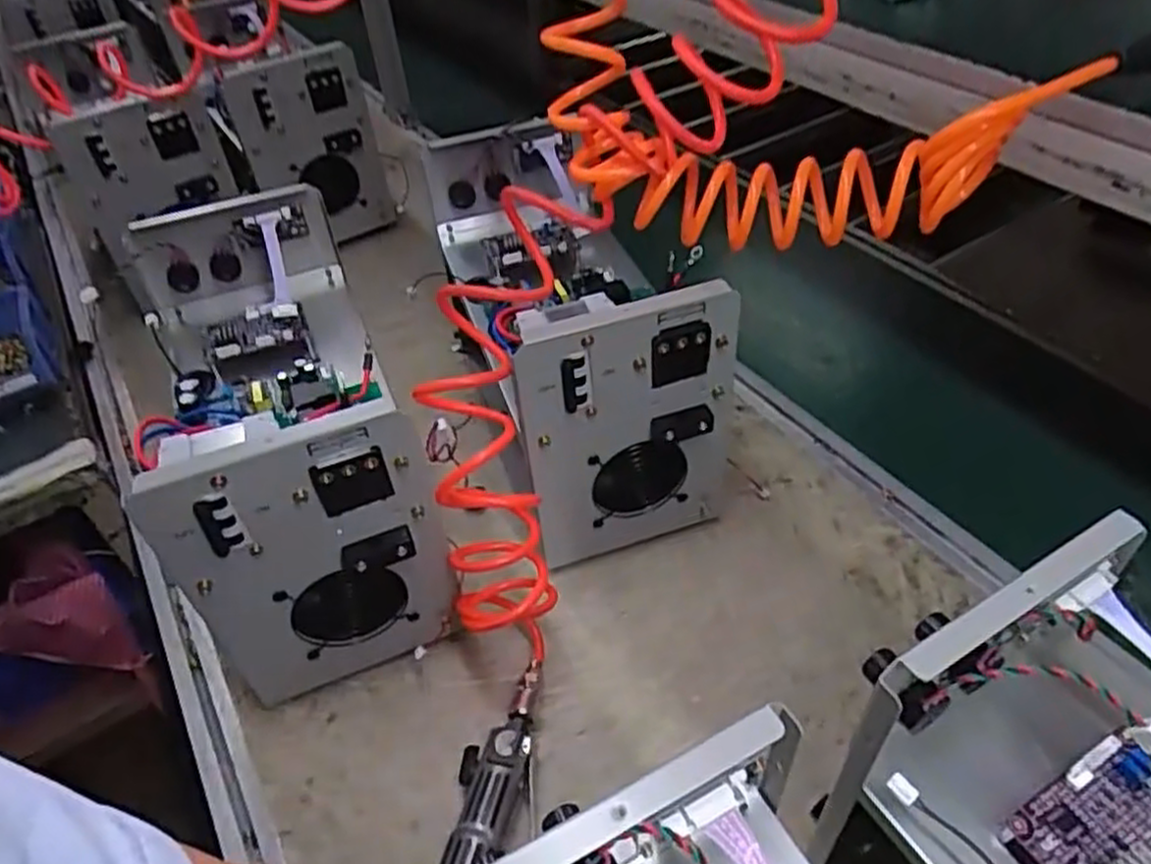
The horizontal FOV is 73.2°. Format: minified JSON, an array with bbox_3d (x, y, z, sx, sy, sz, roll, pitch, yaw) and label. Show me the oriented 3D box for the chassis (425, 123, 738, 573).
[{"bbox_3d":[-0.016,-0.113,0.790,0.187,0.275,0.427,-15,45,-10],"label":"chassis"}]

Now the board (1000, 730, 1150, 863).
[{"bbox_3d":[0.265,0.196,0.382,0.092,0.034,0.058,-23,47,-18],"label":"board"}]

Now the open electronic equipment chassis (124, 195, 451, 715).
[{"bbox_3d":[-0.256,-0.004,0.700,0.175,0.273,0.377,-19,46,-14],"label":"open electronic equipment chassis"}]

